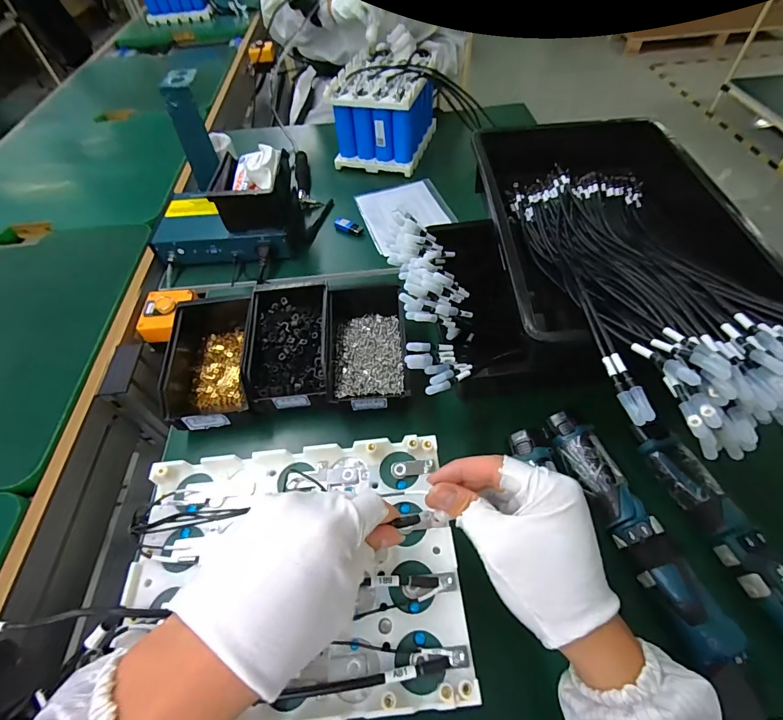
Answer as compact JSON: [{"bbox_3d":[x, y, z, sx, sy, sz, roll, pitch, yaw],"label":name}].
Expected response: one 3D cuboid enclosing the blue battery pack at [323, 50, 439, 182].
[{"bbox_3d":[-0.013,-0.538,0.881,0.175,0.157,0.213,12,55,12],"label":"blue battery pack"}]

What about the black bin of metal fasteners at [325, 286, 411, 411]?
[{"bbox_3d":[-0.032,-0.032,0.555,0.104,0.058,0.212,-4,53,1],"label":"black bin of metal fasteners"}]

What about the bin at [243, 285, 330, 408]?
[{"bbox_3d":[-0.134,-0.022,0.550,0.103,0.060,0.173,-6,53,-1],"label":"bin"}]

